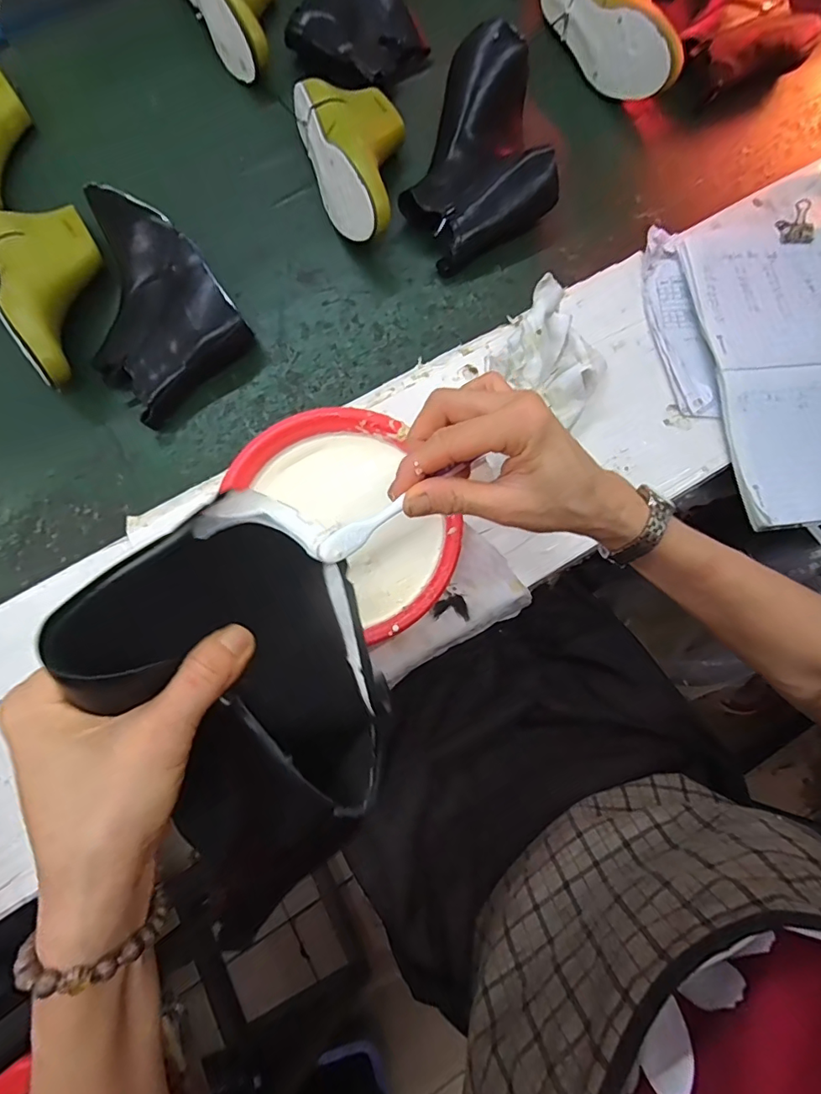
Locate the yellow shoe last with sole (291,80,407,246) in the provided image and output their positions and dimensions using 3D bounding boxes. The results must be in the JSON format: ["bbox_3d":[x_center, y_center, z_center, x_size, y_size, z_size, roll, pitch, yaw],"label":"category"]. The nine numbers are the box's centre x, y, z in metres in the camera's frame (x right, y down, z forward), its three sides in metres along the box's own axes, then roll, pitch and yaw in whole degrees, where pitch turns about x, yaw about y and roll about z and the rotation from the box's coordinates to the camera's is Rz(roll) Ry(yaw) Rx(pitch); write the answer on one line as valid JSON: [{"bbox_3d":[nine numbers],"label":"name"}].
[{"bbox_3d":[-0.050,-0.432,0.573,0.111,0.077,0.219,-17,76,-4],"label":"yellow shoe last with sole"}]

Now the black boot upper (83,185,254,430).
[{"bbox_3d":[-0.289,-0.264,0.544,0.164,0.060,0.243,-44,79,-9],"label":"black boot upper"}]

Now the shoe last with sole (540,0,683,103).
[{"bbox_3d":[0.247,-0.639,0.625,0.066,0.081,0.232,-25,77,-5],"label":"shoe last with sole"}]

